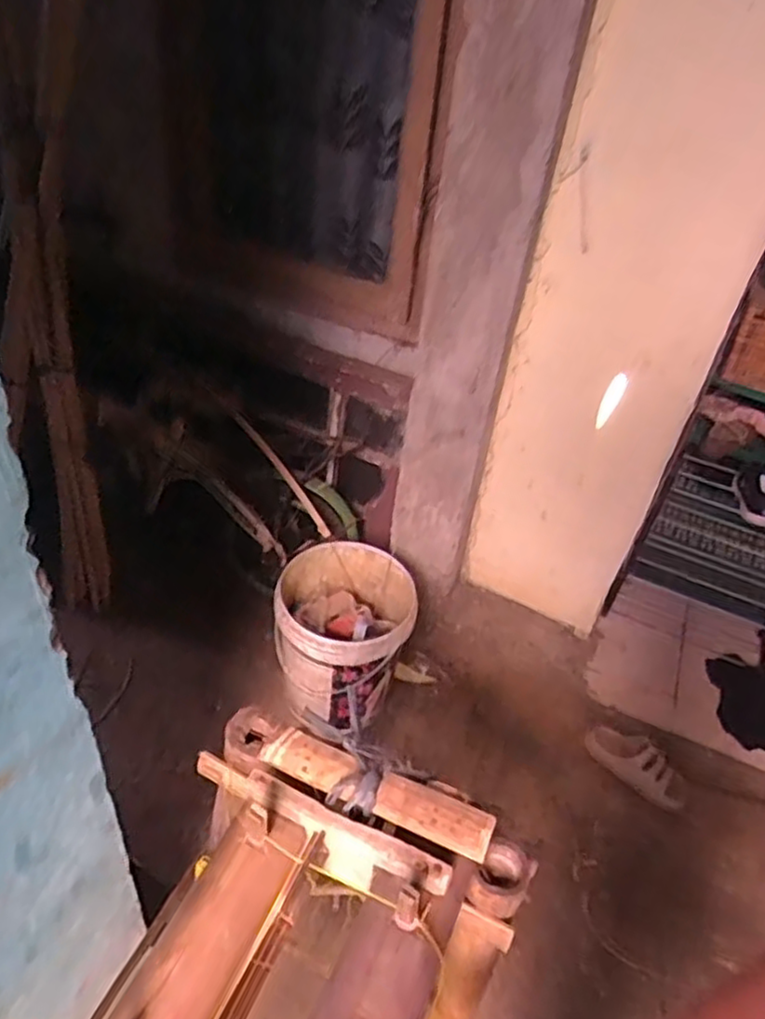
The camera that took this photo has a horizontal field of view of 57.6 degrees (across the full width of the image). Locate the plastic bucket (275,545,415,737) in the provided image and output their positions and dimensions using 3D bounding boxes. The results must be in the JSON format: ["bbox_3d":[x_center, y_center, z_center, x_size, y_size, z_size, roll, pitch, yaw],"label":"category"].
[{"bbox_3d":[-0.096,0.318,1.637,0.297,0.407,0.301,5,40,-4],"label":"plastic bucket"}]

